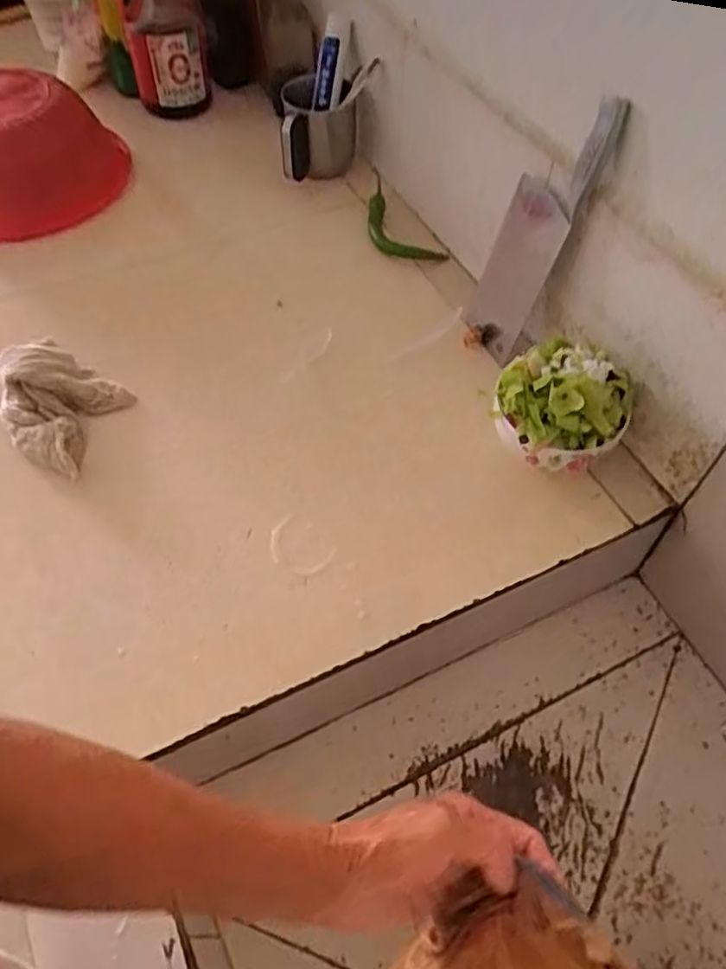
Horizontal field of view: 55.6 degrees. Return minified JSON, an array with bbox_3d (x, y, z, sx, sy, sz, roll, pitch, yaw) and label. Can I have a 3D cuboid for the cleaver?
[{"bbox_3d":[0.174,-0.263,0.715,0.021,0.281,0.091,-16,56,-25],"label":"cleaver"}]

